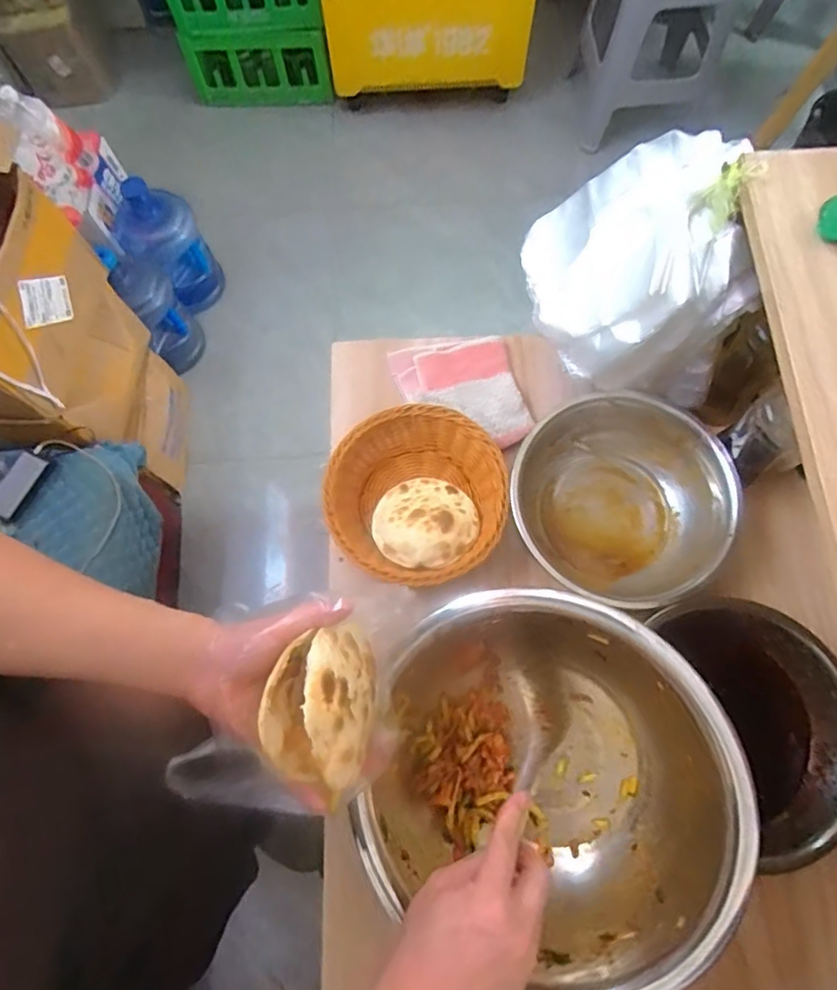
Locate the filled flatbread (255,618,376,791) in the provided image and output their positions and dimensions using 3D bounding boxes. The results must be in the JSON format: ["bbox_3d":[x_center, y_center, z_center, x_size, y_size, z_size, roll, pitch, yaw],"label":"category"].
[{"bbox_3d":[-0.067,0.145,0.401,0.066,0.066,0.103,4,72,3],"label":"filled flatbread"}]

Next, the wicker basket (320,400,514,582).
[{"bbox_3d":[-0.002,0.004,0.653,0.190,0.065,0.190,-4,72,0],"label":"wicker basket"}]

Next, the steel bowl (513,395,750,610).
[{"bbox_3d":[0.217,0.006,0.638,0.214,0.108,0.206,0,72,1],"label":"steel bowl"}]

